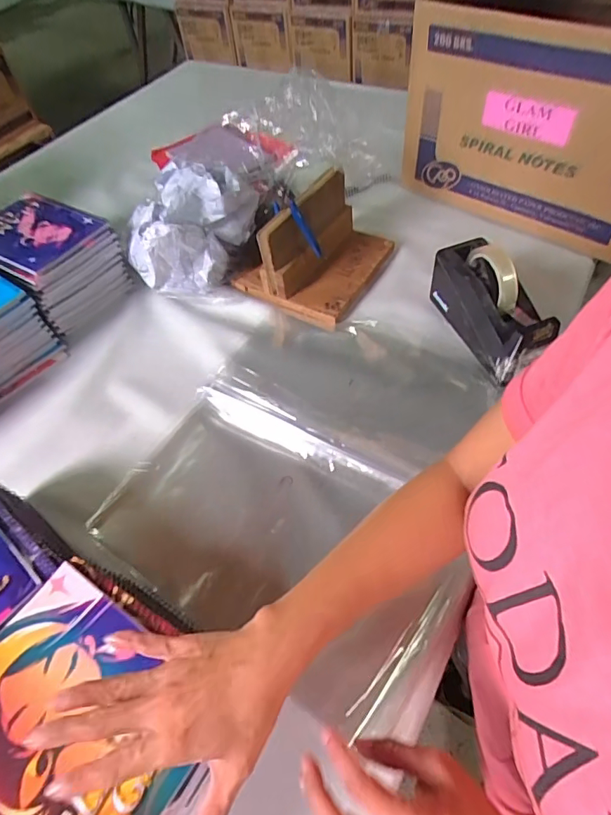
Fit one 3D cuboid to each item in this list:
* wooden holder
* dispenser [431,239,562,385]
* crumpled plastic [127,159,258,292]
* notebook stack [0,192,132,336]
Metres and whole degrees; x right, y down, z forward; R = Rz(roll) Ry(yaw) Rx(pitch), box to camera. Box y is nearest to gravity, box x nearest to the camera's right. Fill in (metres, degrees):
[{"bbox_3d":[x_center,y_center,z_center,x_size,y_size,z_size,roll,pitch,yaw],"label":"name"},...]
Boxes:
[{"bbox_3d":[0.022,-0.268,0.761,0.191,0.125,0.223,28,60,21],"label":"wooden holder"},{"bbox_3d":[0.252,-0.145,0.666,0.066,0.123,0.206,-20,56,-11],"label":"dispenser"},{"bbox_3d":[-0.193,-0.285,0.776,0.153,0.153,0.195,31,63,24],"label":"crumpled plastic"},{"bbox_3d":[-0.425,-0.245,0.796,0.208,0.105,0.165,29,61,21],"label":"notebook stack"}]

